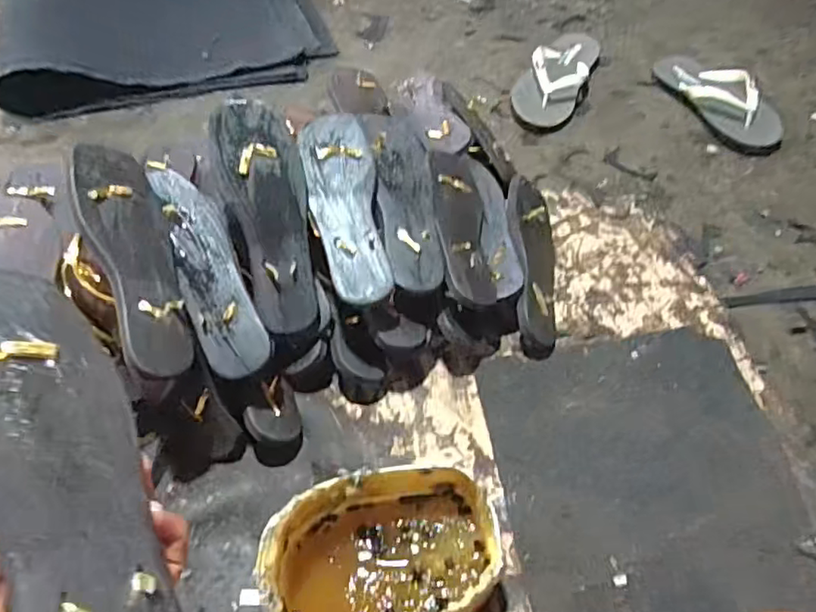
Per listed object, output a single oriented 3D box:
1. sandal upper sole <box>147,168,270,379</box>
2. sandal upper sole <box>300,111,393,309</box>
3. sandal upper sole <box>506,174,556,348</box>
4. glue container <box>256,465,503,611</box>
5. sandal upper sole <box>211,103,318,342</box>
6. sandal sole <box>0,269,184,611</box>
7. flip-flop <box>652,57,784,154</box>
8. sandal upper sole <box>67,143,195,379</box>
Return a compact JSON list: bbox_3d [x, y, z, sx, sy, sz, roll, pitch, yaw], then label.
[{"bbox_3d":[-0.206,-0.040,0.623,0.063,0.014,0.234,-21,79,-14],"label":"sandal upper sole"},{"bbox_3d":[-0.067,-0.110,0.656,0.075,0.010,0.224,-10,71,-7],"label":"sandal upper sole"},{"bbox_3d":[0.155,-0.052,0.757,0.086,0.029,0.237,30,51,-33],"label":"sandal upper sole"},{"bbox_3d":[-0.022,0.229,0.545,0.191,0.112,0.130,-12,57,-8],"label":"glue container"},{"bbox_3d":[-0.144,-0.093,0.635,0.080,0.017,0.240,-12,93,-9],"label":"sandal upper sole"},{"bbox_3d":[-0.157,0.083,0.274,0.083,0.006,0.233,-8,64,-52],"label":"sandal sole"},{"bbox_3d":[0.498,-0.341,0.976,0.088,0.055,0.256,-19,59,-13],"label":"flip-flop"},{"bbox_3d":[-0.258,-0.043,0.576,0.088,0.018,0.226,-5,71,-52],"label":"sandal upper sole"}]

